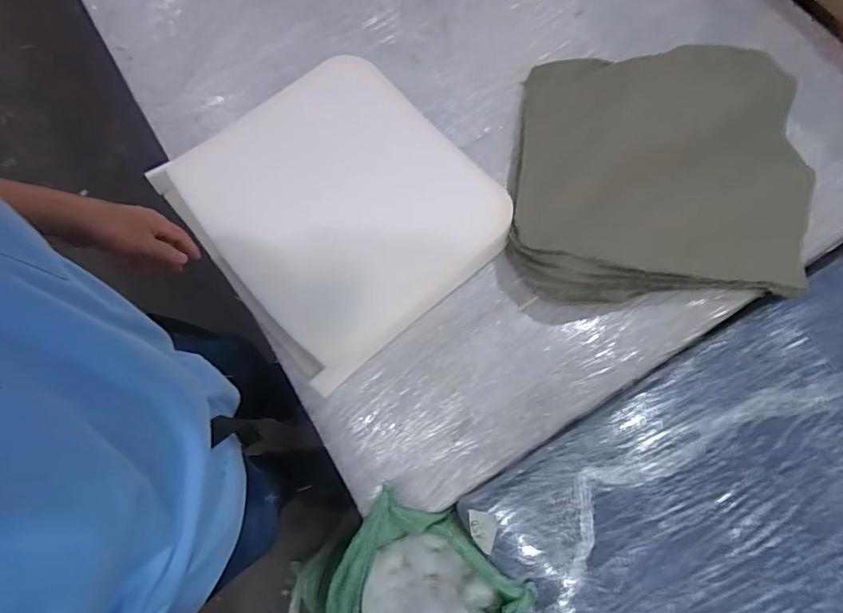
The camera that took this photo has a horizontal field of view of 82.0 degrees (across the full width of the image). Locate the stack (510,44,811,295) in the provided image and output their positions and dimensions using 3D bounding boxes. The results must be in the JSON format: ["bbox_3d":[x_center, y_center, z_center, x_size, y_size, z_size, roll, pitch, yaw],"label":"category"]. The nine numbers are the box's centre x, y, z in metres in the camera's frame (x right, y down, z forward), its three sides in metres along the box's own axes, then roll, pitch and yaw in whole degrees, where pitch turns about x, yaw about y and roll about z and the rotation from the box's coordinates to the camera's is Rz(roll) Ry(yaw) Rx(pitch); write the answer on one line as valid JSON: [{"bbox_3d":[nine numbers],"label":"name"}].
[{"bbox_3d":[0.370,-0.233,0.772,0.439,0.113,0.444,-1,73,1],"label":"stack"}]

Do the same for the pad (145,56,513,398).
[{"bbox_3d":[-0.136,-0.161,0.790,0.406,0.064,0.447,-39,76,-11],"label":"pad"}]

